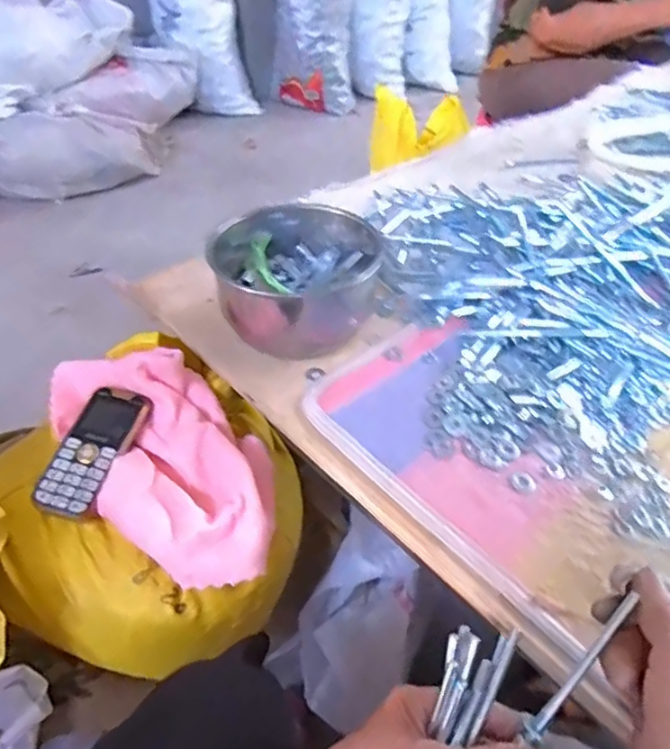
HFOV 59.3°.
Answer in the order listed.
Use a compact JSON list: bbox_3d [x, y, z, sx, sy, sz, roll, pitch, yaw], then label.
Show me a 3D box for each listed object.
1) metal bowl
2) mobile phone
[{"bbox_3d":[-0.036,-0.109,0.609,0.154,0.087,0.170,18,47,17],"label":"metal bowl"},{"bbox_3d":[-0.217,0.067,0.532,0.055,0.014,0.123,16,56,8],"label":"mobile phone"}]

